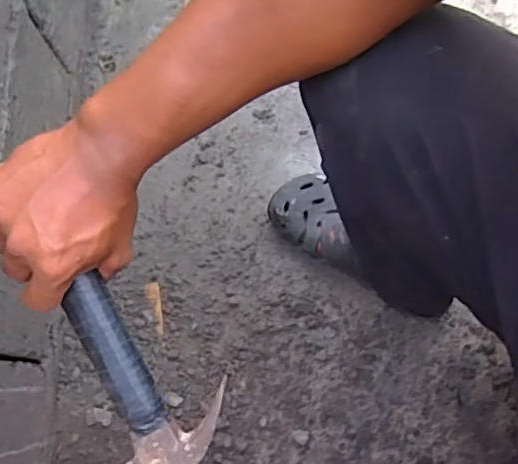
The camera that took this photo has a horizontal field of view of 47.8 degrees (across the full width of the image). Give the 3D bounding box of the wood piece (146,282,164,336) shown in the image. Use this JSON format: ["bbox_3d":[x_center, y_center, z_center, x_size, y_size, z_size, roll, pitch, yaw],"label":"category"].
[{"bbox_3d":[-0.147,0.109,0.837,0.018,0.004,0.076,-13,75,-4],"label":"wood piece"}]

